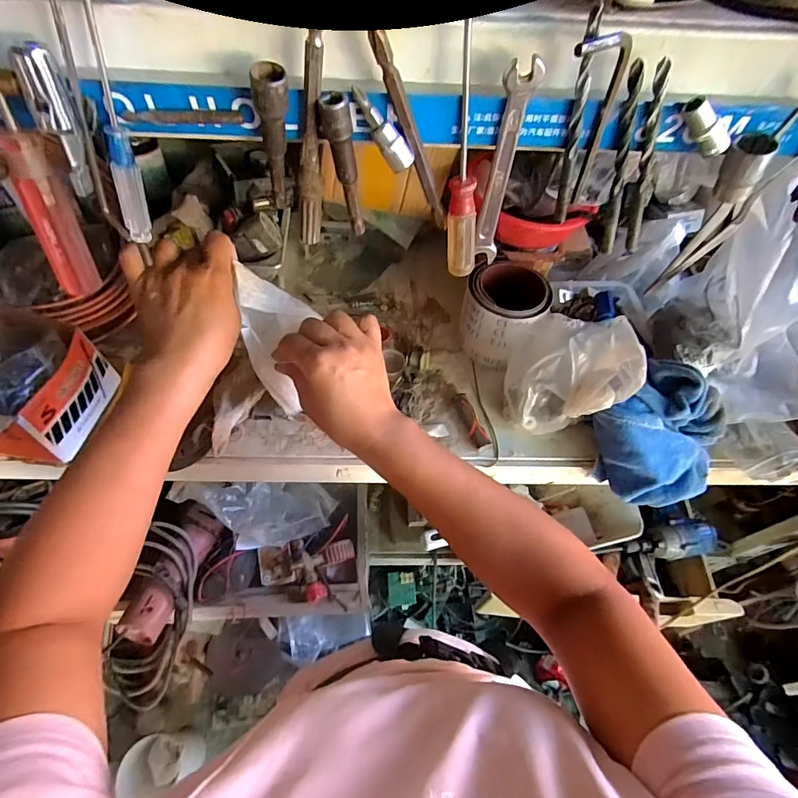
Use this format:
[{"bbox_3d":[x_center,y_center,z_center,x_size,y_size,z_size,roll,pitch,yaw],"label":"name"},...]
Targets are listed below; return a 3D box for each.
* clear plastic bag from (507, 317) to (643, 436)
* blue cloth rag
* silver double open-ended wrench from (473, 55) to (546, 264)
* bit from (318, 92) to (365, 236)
[{"bbox_3d":[0.192,-0.040,0.518,0.119,0.124,0.117,8,58,2],"label":"clear plastic bag"},{"bbox_3d":[0.297,0.042,0.507,0.158,0.059,0.137,-41,100,-3],"label":"blue cloth rag"},{"bbox_3d":[0.049,-0.108,0.218,0.015,0.096,0.004,0,58,-3],"label":"silver double open-ended wrench"},{"bbox_3d":[-0.026,-0.107,0.211,0.016,0.062,0.013,-5,59,-6],"label":"bit"}]

